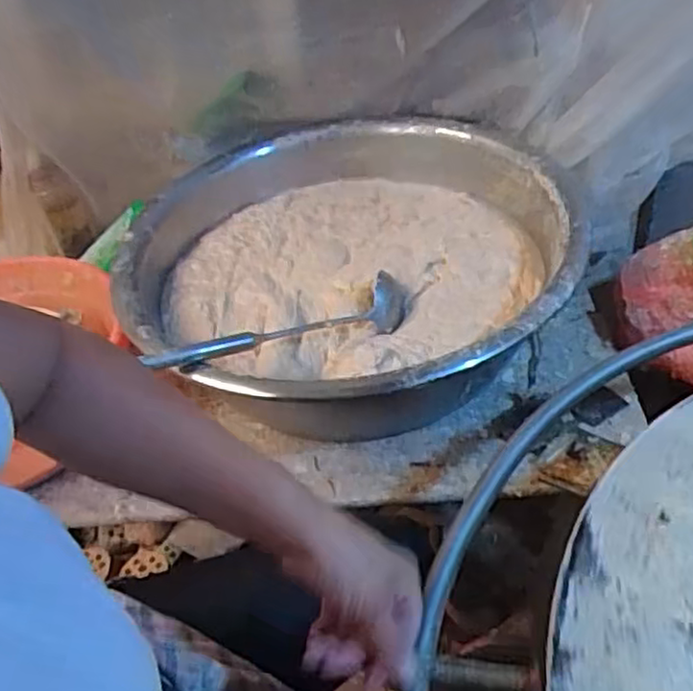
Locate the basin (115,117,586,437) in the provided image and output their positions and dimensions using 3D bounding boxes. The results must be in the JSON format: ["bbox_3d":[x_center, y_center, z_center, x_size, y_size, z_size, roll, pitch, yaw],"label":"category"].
[{"bbox_3d":[-0.004,-0.115,0.965,0.586,0.158,0.581,-4,42,4],"label":"basin"}]

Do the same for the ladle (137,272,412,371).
[{"bbox_3d":[-0.052,-0.023,0.823,0.340,0.049,0.071,-15,40,-34],"label":"ladle"}]

